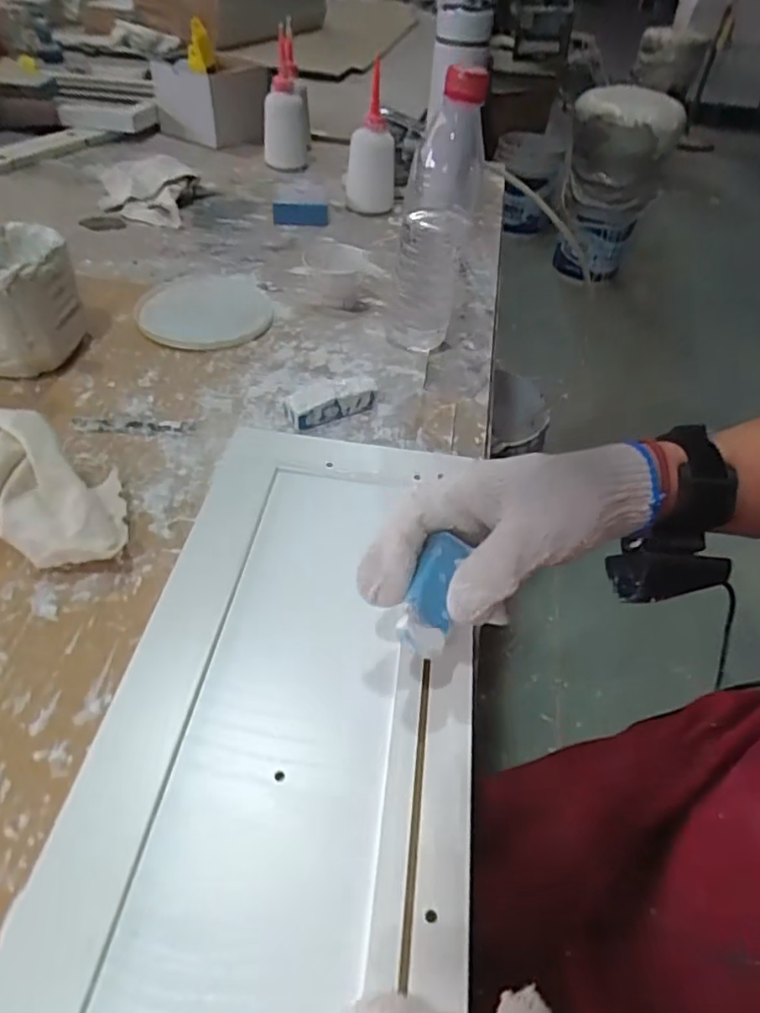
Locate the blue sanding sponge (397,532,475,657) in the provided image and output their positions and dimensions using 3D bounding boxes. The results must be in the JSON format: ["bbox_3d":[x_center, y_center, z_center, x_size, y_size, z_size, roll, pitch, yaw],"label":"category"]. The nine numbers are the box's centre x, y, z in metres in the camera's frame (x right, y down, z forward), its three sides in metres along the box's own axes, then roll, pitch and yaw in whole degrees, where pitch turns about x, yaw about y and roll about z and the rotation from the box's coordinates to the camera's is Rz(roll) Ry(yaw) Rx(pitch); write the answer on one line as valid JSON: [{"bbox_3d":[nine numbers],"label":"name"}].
[{"bbox_3d":[0.026,0.041,0.308,0.022,0.013,0.059,14,69,11],"label":"blue sanding sponge"}]

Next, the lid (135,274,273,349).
[{"bbox_3d":[-0.168,-0.192,0.610,0.120,0.009,0.142,-9,45,-15],"label":"lid"}]

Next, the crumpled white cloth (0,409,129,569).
[{"bbox_3d":[-0.249,-0.017,0.386,0.196,0.074,0.065,9,43,3],"label":"crumpled white cloth"}]

